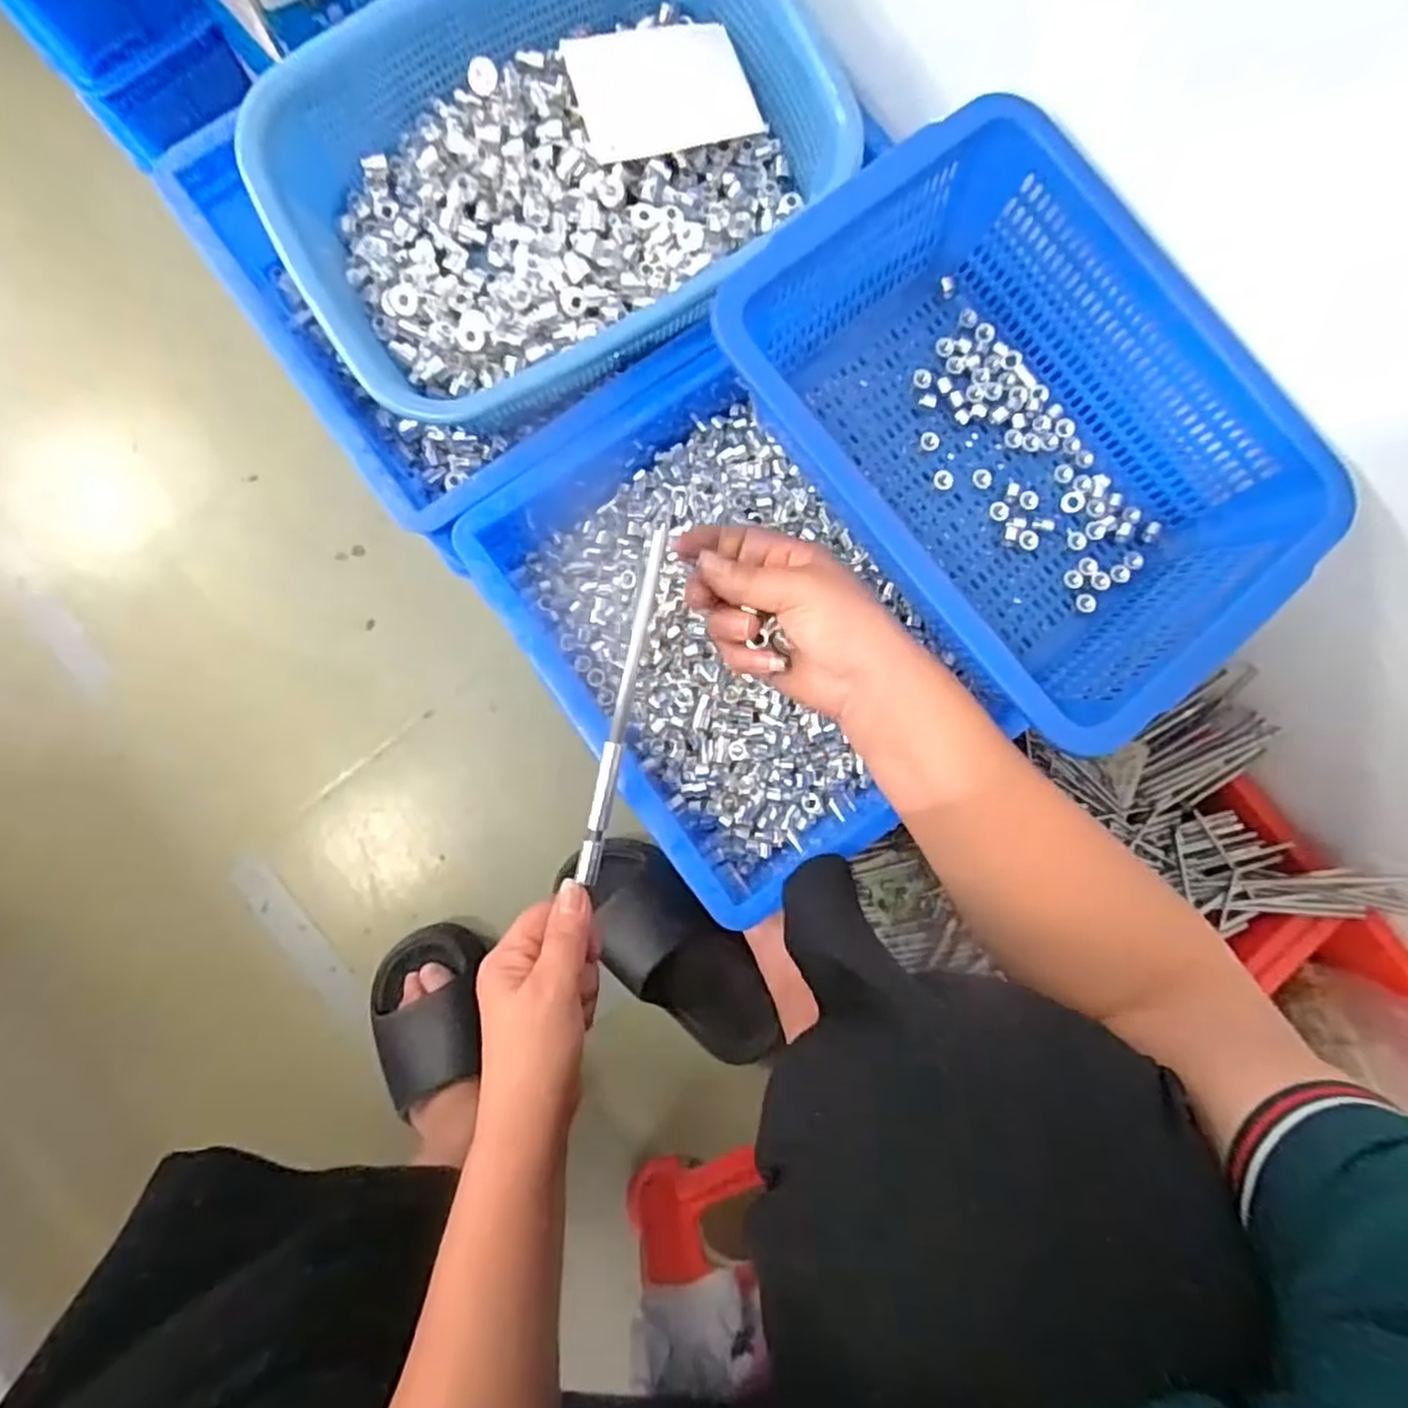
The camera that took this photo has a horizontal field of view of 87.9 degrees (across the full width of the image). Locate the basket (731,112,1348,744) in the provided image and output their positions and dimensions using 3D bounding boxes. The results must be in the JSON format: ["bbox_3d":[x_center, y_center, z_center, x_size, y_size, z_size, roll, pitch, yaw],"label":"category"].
[{"bbox_3d":[0.180,-0.152,0.427,0.218,0.099,0.312,-39,86,-6],"label":"basket"}]

